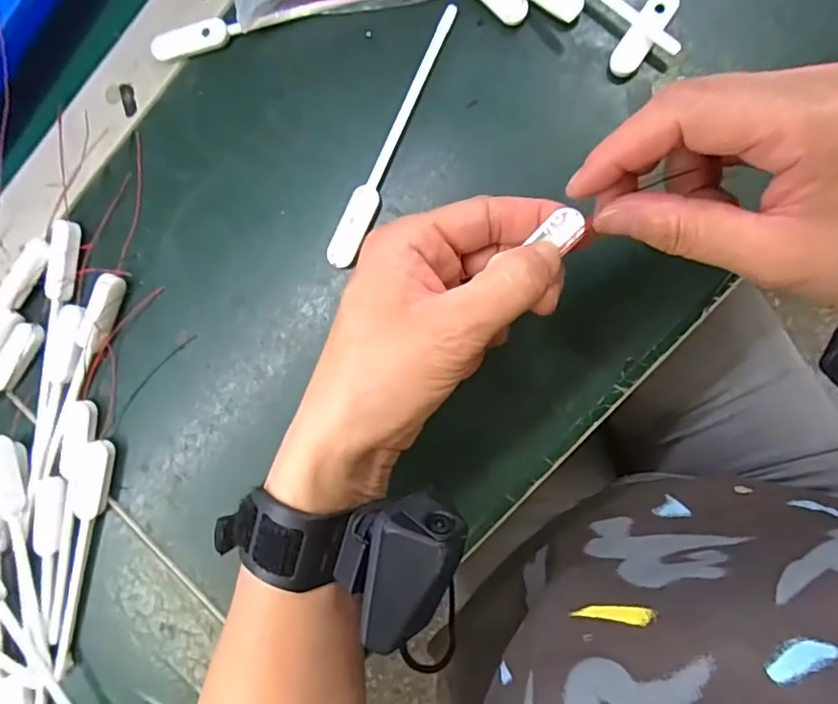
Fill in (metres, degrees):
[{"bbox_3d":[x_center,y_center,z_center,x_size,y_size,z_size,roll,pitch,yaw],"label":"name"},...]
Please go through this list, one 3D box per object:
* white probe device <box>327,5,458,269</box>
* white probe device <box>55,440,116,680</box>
[{"bbox_3d":[-0.015,-0.113,0.296,0.014,0.006,0.144,24,95,7],"label":"white probe device"},{"bbox_3d":[-0.197,0.119,0.325,0.016,0.007,0.137,13,93,8],"label":"white probe device"}]

